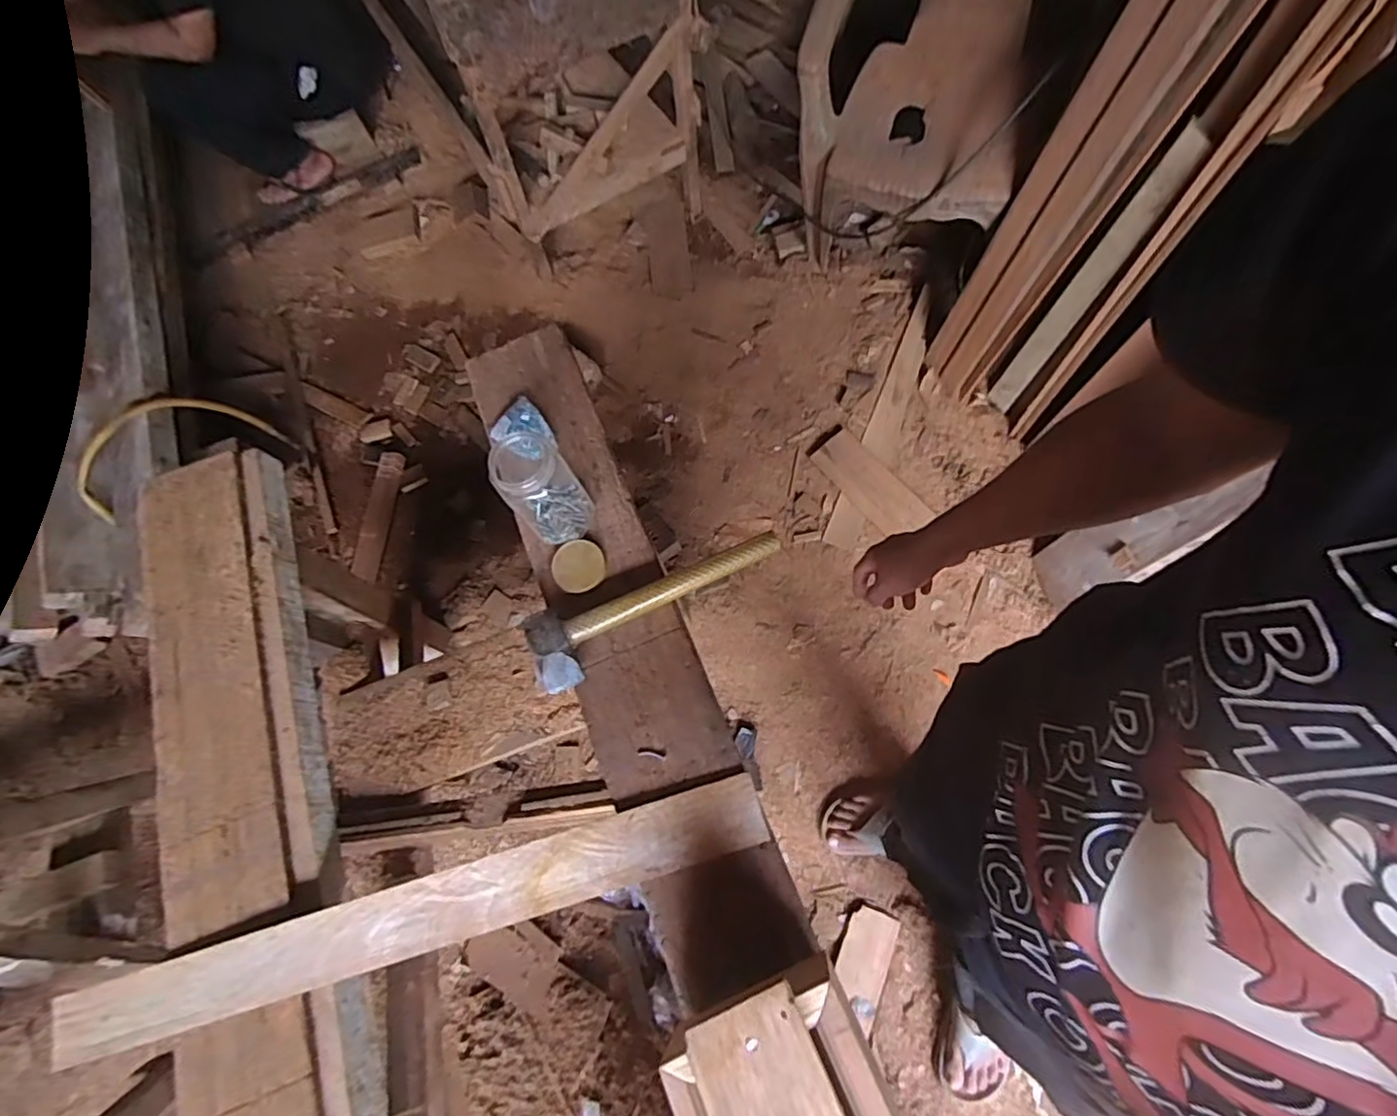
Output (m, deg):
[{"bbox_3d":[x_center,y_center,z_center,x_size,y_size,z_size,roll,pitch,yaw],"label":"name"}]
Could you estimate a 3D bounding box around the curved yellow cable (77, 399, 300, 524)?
[{"bbox_3d":[-1.067,-0.255,1.373,0.068,0.199,0.452,12,33,24],"label":"curved yellow cable"}]

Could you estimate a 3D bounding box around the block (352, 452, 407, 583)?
[{"bbox_3d":[-0.784,-0.107,1.575,0.063,0.019,0.319,12,77,-17],"label":"block"}]

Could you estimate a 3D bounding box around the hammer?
[{"bbox_3d":[-0.045,0.046,0.713,0.305,0.038,0.075,-27,67,-4],"label":"hammer"}]

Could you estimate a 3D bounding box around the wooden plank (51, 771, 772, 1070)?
[{"bbox_3d":[-0.286,0.361,0.643,0.722,0.009,0.069,-18,71,-1],"label":"wooden plank"}]

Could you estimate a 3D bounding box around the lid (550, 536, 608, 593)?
[{"bbox_3d":[-0.141,0.008,0.749,0.062,0.008,0.062,-2,68,6],"label":"lid"}]

